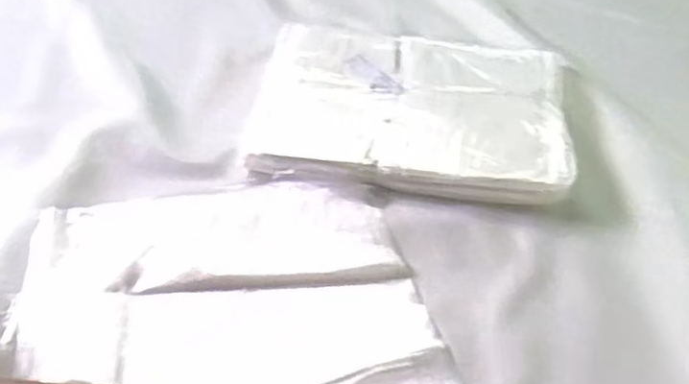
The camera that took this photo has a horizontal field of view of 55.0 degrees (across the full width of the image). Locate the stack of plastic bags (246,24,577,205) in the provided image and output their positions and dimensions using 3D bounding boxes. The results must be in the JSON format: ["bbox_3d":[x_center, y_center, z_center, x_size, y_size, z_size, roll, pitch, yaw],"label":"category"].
[{"bbox_3d":[0.070,-0.091,0.714,0.326,0.037,0.222,6,52,3],"label":"stack of plastic bags"}]

